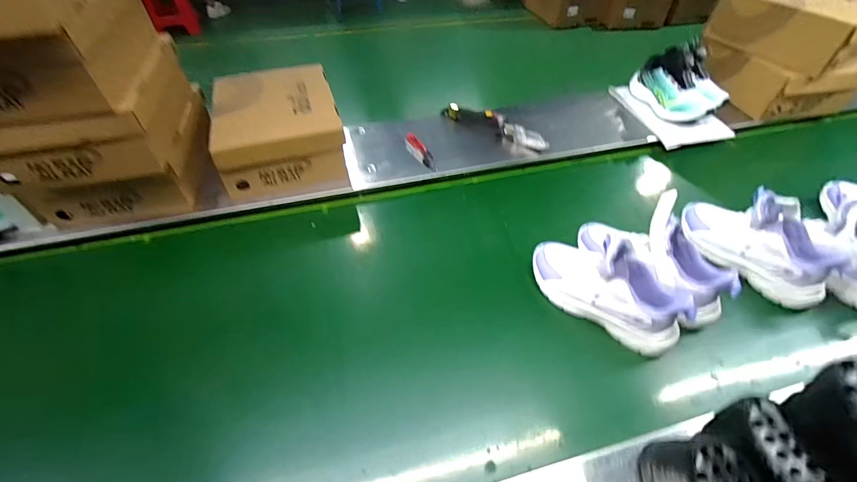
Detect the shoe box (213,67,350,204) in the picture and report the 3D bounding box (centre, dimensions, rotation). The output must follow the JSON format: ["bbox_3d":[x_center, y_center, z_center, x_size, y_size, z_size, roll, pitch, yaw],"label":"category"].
[{"bbox_3d":[-0.316,-0.228,0.832,0.238,0.160,0.253,-14,49,-14],"label":"shoe box"}]

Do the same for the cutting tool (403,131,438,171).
[{"bbox_3d":[-0.021,-0.204,0.883,0.039,0.015,0.146,-16,49,-16],"label":"cutting tool"}]

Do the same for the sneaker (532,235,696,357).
[{"bbox_3d":[0.277,0.056,0.597,0.230,0.106,0.094,29,52,24],"label":"sneaker"}]

